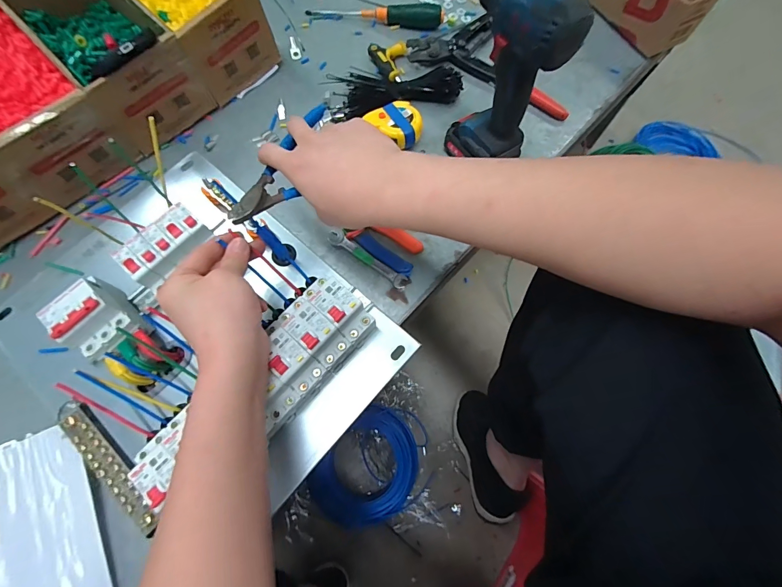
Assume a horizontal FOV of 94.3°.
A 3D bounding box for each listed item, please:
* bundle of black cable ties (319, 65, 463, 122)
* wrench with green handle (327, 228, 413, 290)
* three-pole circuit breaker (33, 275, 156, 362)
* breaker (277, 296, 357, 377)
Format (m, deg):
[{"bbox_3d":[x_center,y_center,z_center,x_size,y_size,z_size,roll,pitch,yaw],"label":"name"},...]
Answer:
[{"bbox_3d":[0.009,-0.305,0.544,0.198,0.038,0.052,-11,72,-5],"label":"bundle of black cable ties"},{"bbox_3d":[-0.030,-0.045,0.463,0.124,0.004,0.019,35,74,10],"label":"wrench with green handle"},{"bbox_3d":[-0.311,0.030,0.380,0.073,0.060,0.064,37,74,11],"label":"three-pole circuit breaker"},{"bbox_3d":[-0.079,0.043,0.381,0.077,0.061,0.037,40,75,12],"label":"breaker"}]

